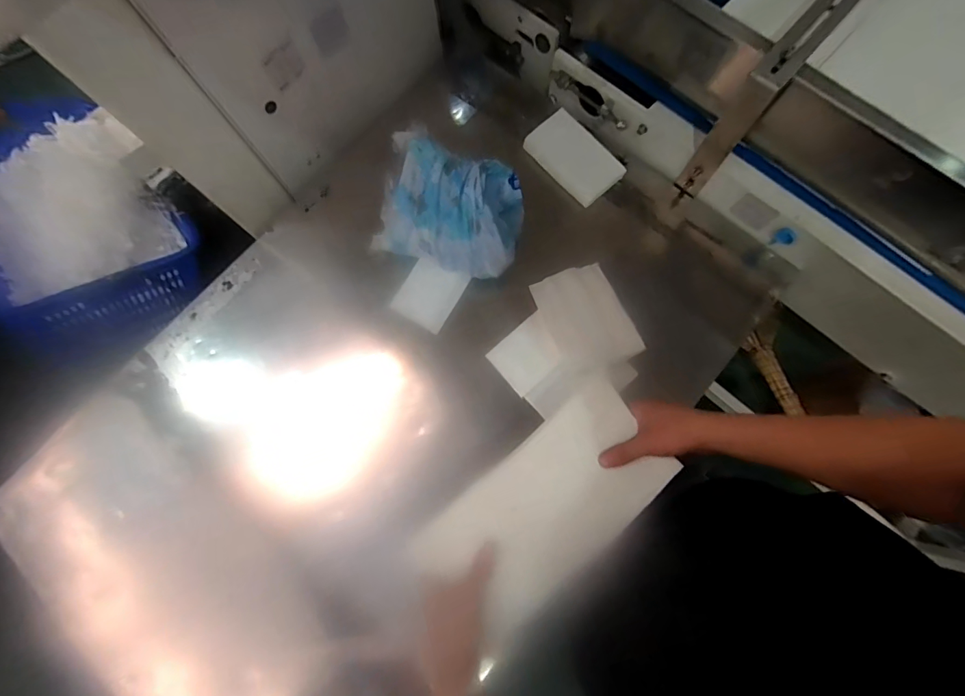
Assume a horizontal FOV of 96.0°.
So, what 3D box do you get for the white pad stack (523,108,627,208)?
[{"bbox_3d":[0.154,-0.324,0.735,0.093,0.030,0.158,-40,78,-8],"label":"white pad stack"}]

